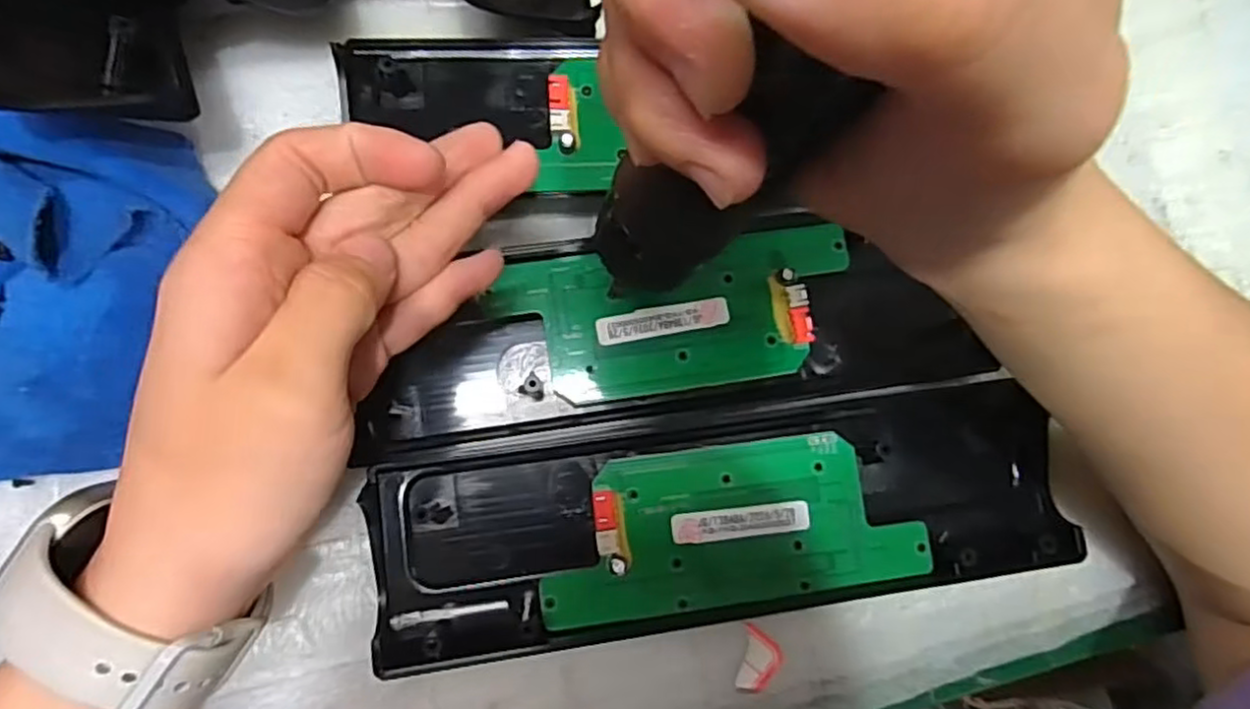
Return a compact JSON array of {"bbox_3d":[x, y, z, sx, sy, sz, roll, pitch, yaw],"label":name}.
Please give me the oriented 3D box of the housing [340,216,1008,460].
[{"bbox_3d":[0.018,-0.009,0.253,0.221,0.016,0.069,-8,85,-7],"label":"housing"}]

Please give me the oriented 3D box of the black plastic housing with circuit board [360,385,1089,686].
[{"bbox_3d":[0.038,0.058,0.248,0.244,0.018,0.068,-7,85,-7],"label":"black plastic housing with circuit board"}]

